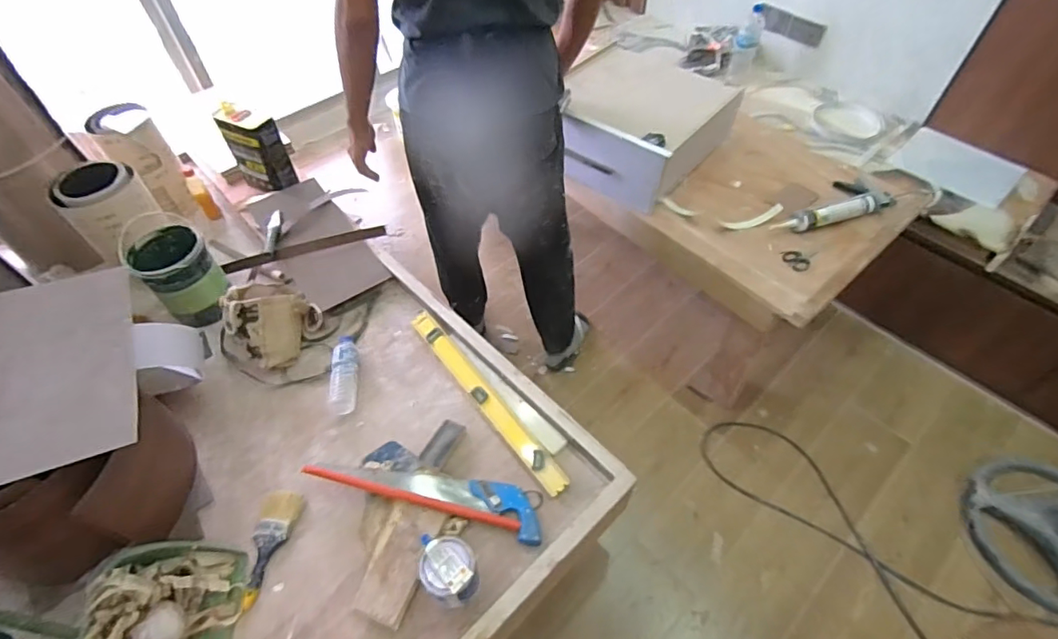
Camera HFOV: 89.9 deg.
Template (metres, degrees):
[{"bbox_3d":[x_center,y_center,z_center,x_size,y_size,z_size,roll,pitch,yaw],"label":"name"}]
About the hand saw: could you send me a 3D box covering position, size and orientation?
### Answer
[{"bbox_3d":[-0.209,0.348,1.109,0.502,0.032,0.106,13,54,10],"label":"hand saw"}]

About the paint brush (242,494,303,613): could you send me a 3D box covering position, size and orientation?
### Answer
[{"bbox_3d":[-0.522,0.455,1.065,0.081,0.022,0.221,-2,53,-1],"label":"paint brush"}]

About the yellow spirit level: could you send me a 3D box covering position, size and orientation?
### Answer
[{"bbox_3d":[-0.114,0.167,1.248,0.047,0.023,0.588,-31,58,-21],"label":"yellow spirit level"}]

